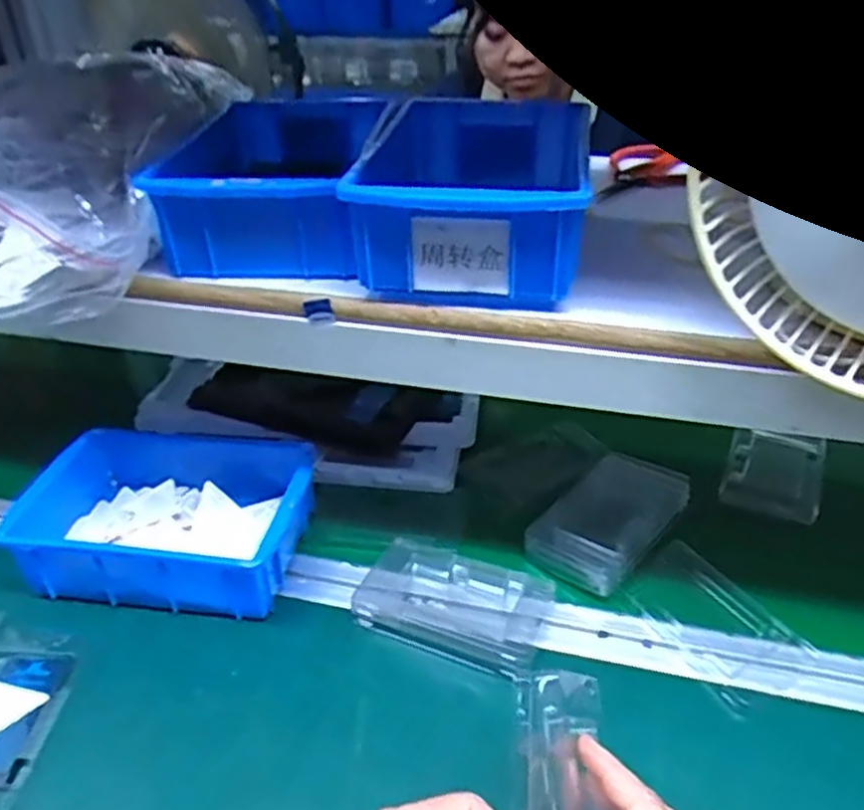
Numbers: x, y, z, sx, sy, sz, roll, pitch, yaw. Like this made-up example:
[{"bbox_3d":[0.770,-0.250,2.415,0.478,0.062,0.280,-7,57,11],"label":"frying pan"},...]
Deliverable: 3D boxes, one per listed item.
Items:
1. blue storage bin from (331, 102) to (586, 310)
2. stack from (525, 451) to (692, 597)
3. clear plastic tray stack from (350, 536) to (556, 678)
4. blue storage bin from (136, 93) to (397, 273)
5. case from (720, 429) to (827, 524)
[{"bbox_3d":[0.026,-0.131,0.467,0.139,0.070,0.194,0,35,2],"label":"blue storage bin"},{"bbox_3d":[0.139,0.088,0.576,0.078,0.030,0.125,26,43,34],"label":"stack"},{"bbox_3d":[0.017,0.138,0.520,0.125,0.025,0.083,15,38,22],"label":"clear plastic tray stack"},{"bbox_3d":[-0.097,-0.148,0.489,0.120,0.068,0.212,3,35,6],"label":"blue storage bin"},{"bbox_3d":[0.294,0.057,0.634,0.074,0.013,0.110,15,38,22],"label":"case"}]

